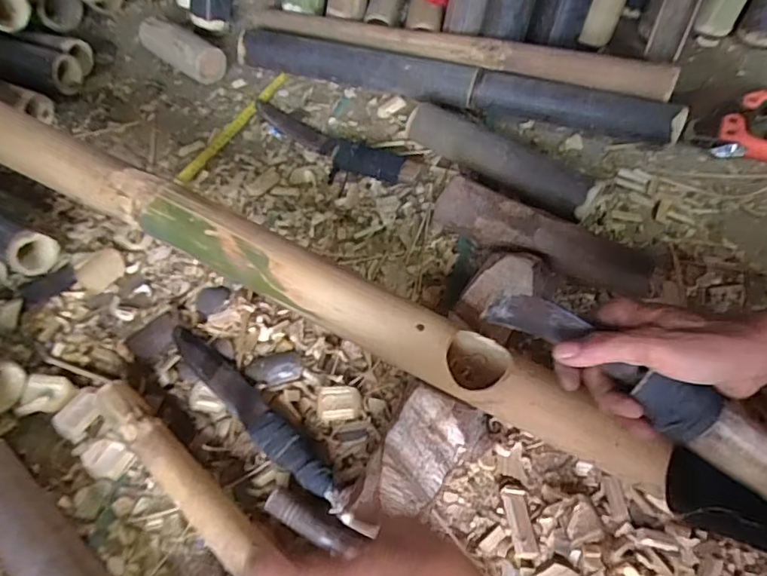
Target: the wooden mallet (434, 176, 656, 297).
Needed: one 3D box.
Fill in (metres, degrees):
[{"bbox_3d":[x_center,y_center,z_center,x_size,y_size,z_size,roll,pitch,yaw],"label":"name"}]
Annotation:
[{"bbox_3d":[0.184,-0.064,0.623,0.250,0.055,0.073,18,60,13],"label":"wooden mallet"}]

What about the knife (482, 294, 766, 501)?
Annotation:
[{"bbox_3d":[0.183,0.065,0.391,0.232,0.048,0.033,34,65,24],"label":"knife"}]

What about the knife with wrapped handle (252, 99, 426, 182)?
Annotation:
[{"bbox_3d":[-0.078,-0.213,0.759,0.298,0.031,0.059,34,65,21],"label":"knife with wrapped handle"}]

